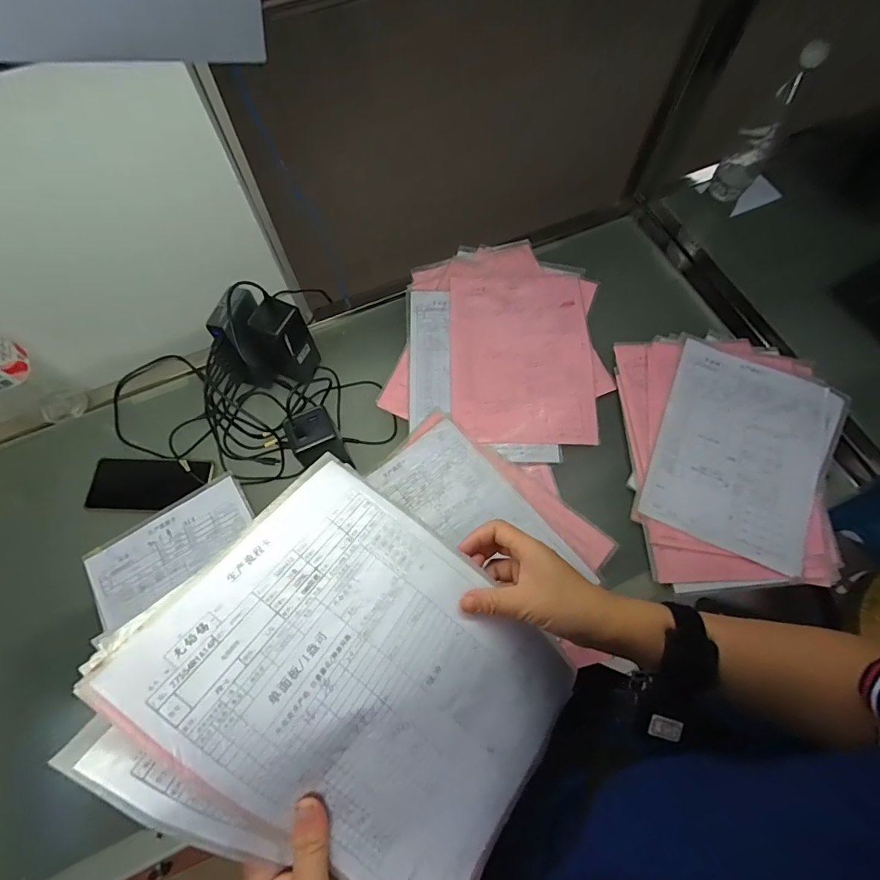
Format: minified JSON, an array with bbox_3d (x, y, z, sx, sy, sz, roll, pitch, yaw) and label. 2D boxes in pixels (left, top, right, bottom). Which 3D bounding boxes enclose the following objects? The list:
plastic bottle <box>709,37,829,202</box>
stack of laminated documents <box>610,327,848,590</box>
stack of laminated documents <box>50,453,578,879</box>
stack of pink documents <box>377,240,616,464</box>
[{"bbox_3d":[0.510,-0.485,0.718,0.064,0.237,0.057,30,72,12],"label":"plastic bottle"},{"bbox_3d":[0.413,0.010,0.634,0.299,0.031,0.377,1,69,2],"label":"stack of laminated documents"},{"bbox_3d":[-0.053,0.186,0.326,0.299,0.055,0.249,44,52,0],"label":"stack of laminated documents"},{"bbox_3d":[0.097,-0.156,0.711,0.317,0.022,0.368,10,69,5],"label":"stack of pink documents"}]

